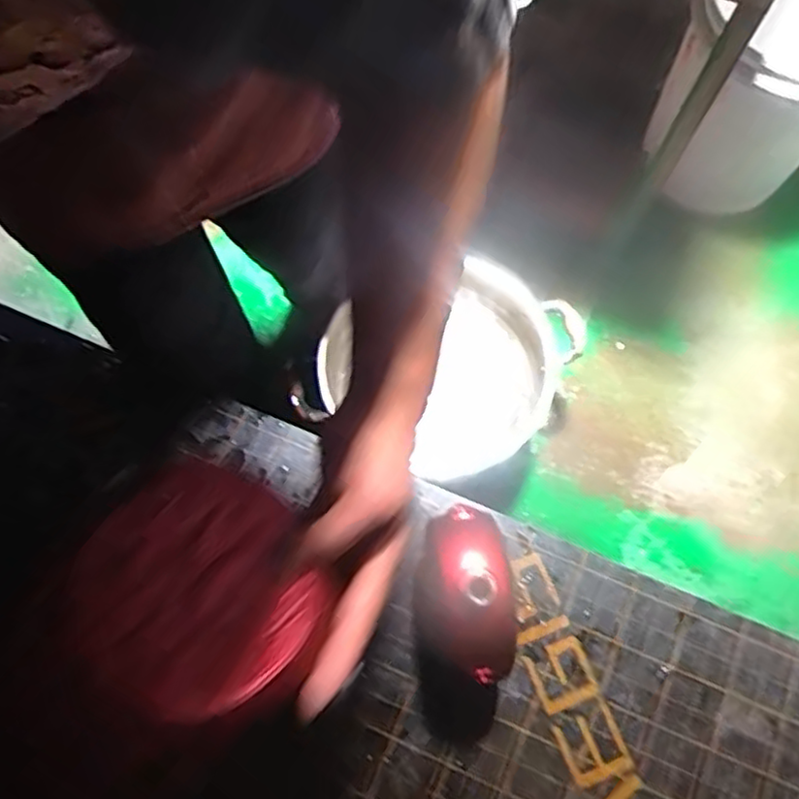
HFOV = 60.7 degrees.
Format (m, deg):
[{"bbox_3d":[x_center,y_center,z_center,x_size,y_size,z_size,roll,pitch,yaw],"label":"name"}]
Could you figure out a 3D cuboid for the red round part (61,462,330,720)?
[{"bbox_3d":[-0.101,0.095,0.339,0.110,0.030,0.112,15,49,-18],"label":"red round part"}]

